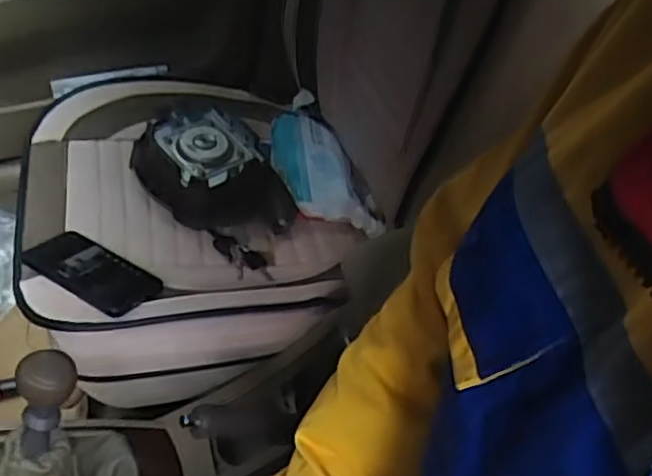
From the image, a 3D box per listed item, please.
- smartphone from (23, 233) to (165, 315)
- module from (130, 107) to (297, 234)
[{"bbox_3d":[-0.269,0.037,0.807,0.161,0.014,0.072,27,46,22],"label":"smartphone"},{"bbox_3d":[-0.161,-0.105,0.956,0.197,0.099,0.185,-15,45,-12],"label":"module"}]

